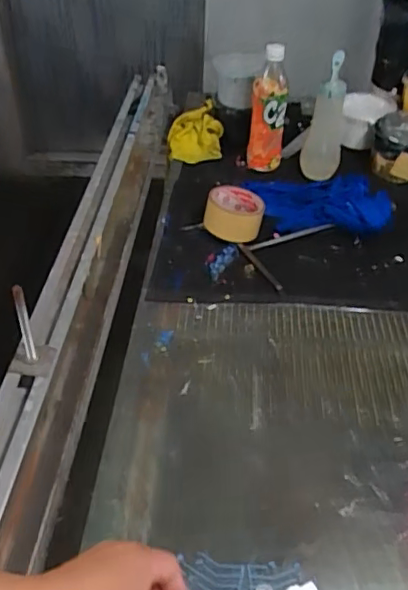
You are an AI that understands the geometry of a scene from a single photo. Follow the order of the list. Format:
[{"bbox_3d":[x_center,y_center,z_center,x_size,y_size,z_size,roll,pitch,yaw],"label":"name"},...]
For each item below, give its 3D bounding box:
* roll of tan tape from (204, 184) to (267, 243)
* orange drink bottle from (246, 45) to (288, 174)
[{"bbox_3d":[0.048,-0.129,0.897,0.087,0.051,0.094,0,42,0],"label":"roll of tan tape"},{"bbox_3d":[0.108,-0.314,0.980,0.062,0.194,0.052,6,42,6],"label":"orange drink bottle"}]

